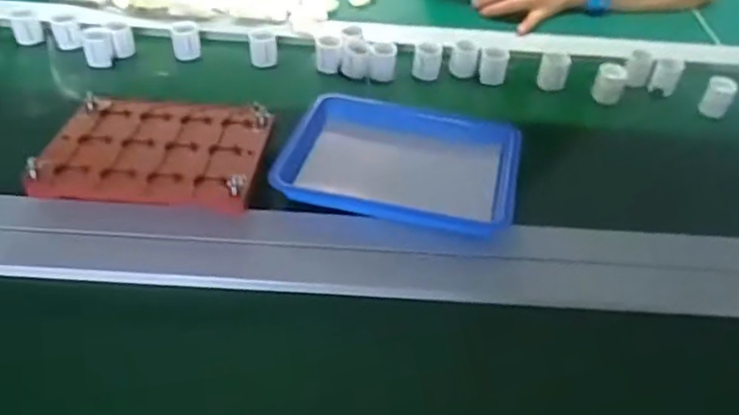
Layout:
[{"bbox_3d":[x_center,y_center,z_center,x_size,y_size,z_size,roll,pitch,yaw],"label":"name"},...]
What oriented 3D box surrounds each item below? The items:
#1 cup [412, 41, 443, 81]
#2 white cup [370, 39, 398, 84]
[{"bbox_3d":[0.068,-0.173,0.765,0.031,0.036,0.033,3,43,-3],"label":"cup"},{"bbox_3d":[0.016,-0.171,0.761,0.031,0.037,0.035,5,43,-1],"label":"white cup"}]

